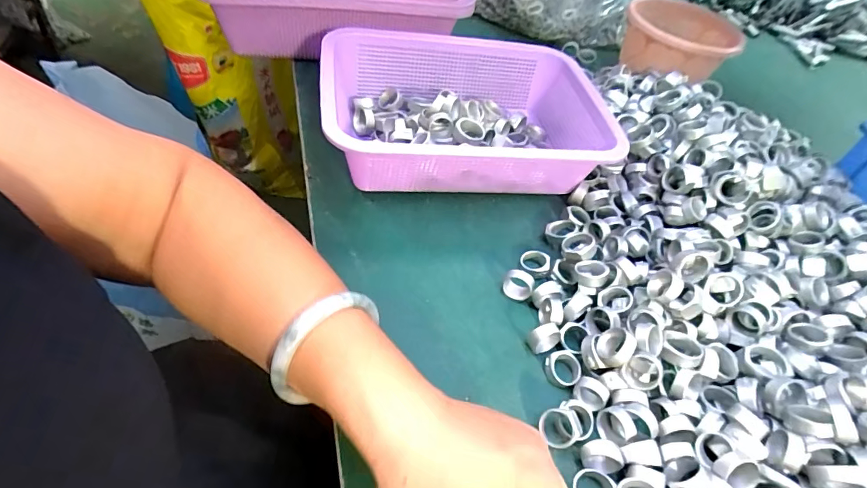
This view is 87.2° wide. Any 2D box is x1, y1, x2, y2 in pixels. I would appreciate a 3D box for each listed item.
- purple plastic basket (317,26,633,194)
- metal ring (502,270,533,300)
[{"bbox_3d":[0.037,-0.127,0.441,0.277,0.075,0.193,-3,50,-14],"label":"purple plastic basket"},{"bbox_3d":[0.066,0.032,0.357,0.023,0.022,0.013,22,49,7],"label":"metal ring"}]

